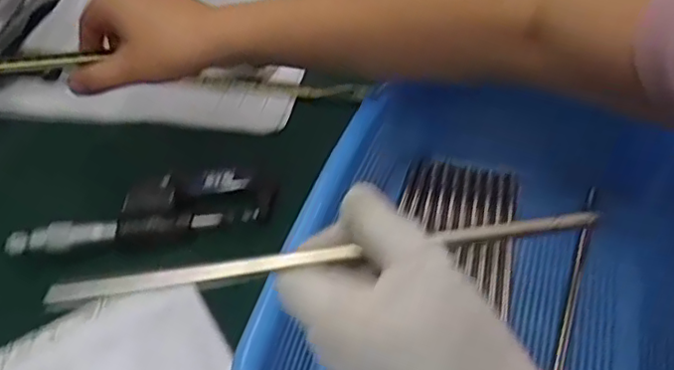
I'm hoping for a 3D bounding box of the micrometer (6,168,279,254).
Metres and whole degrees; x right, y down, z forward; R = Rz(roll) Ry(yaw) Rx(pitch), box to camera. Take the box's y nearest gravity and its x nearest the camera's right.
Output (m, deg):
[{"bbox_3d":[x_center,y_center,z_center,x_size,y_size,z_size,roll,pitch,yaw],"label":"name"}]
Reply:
[{"bbox_3d":[-0.140,0.016,0.454,0.185,0.016,0.050,-9,45,-5],"label":"micrometer"}]

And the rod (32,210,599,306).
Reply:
[{"bbox_3d":[-0.002,0.030,0.262,0.230,0.007,0.006,-8,45,-5],"label":"rod"}]

